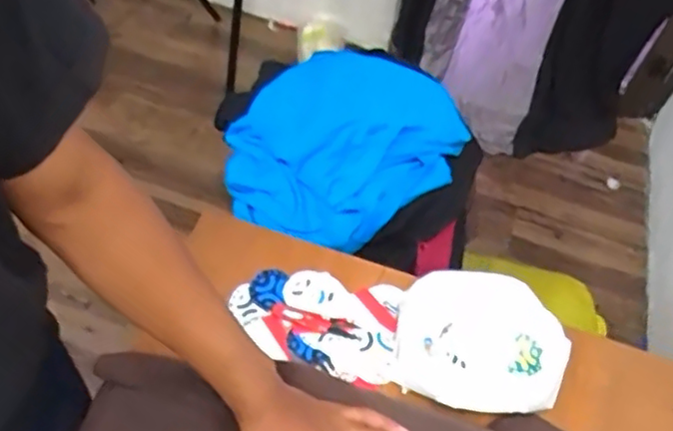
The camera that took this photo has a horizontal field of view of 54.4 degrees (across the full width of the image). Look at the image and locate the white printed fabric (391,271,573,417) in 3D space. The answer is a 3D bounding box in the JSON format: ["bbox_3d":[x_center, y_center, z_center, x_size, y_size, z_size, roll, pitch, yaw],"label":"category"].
[{"bbox_3d":[0.168,0.147,0.765,0.190,0.026,0.157,8,74,3],"label":"white printed fabric"}]

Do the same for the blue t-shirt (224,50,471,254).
[{"bbox_3d":[0.012,-0.143,1.129,0.386,0.065,0.440,20,56,9],"label":"blue t-shirt"}]

